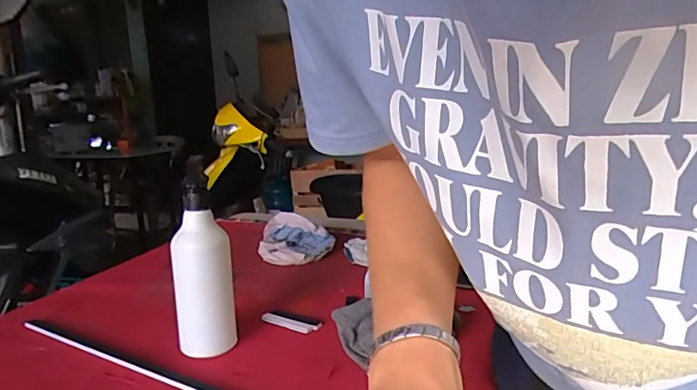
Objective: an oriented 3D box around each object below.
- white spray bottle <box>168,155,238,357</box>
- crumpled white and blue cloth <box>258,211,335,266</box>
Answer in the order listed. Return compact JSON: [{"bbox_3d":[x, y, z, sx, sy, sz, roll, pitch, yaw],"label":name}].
[{"bbox_3d":[-0.177,0.084,0.581,0.058,0.229,0.058,2,11,24],"label":"white spray bottle"},{"bbox_3d":[-0.102,0.084,0.941,0.144,0.071,0.113,-4,10,-6],"label":"crumpled white and blue cloth"}]

